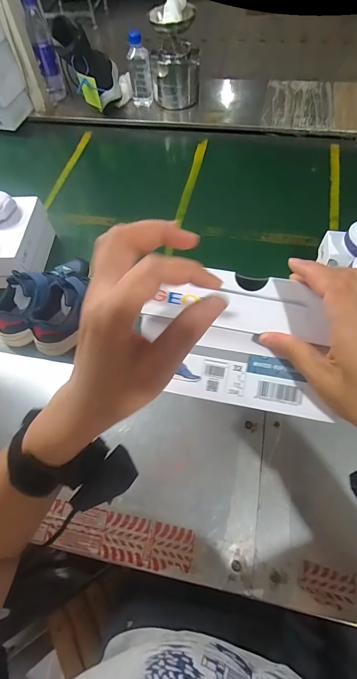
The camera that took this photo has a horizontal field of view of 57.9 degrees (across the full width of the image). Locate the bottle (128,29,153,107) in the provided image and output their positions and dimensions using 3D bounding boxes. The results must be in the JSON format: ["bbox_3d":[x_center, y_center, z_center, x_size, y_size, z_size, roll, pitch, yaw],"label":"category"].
[{"bbox_3d":[-0.110,-0.764,0.923,0.059,0.161,0.048,-8,62,-3],"label":"bottle"}]

